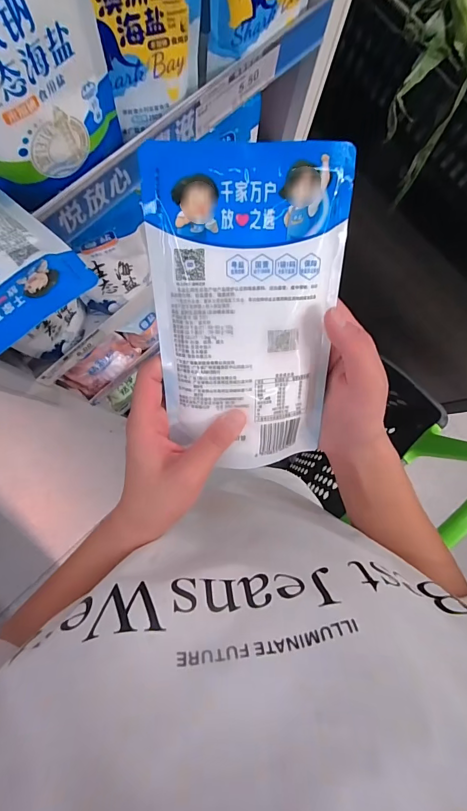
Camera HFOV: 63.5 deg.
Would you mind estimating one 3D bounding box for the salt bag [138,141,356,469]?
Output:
[{"bbox_3d":[0.009,-0.047,0.236,0.110,0.014,0.194,-3,114,-7],"label":"salt bag"}]

